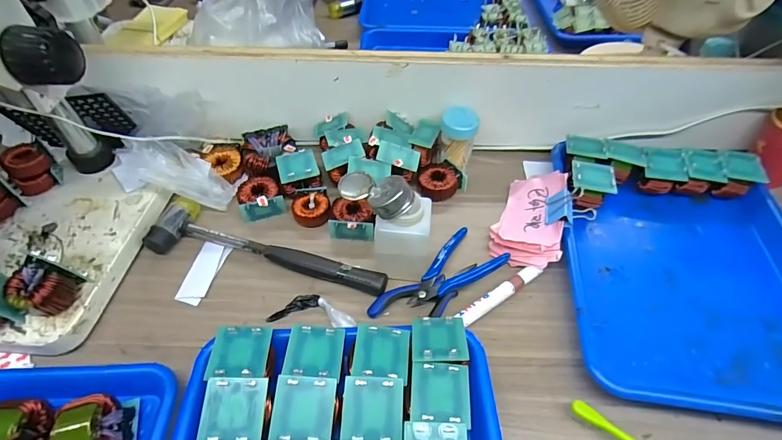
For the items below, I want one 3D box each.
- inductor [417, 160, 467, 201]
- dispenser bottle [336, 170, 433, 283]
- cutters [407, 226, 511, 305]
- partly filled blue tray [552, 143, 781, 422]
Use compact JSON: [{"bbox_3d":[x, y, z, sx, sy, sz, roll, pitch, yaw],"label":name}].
[{"bbox_3d":[0.061,-0.049,0.497,0.057,0.020,0.048,-28,58,-20],"label":"inductor"},{"bbox_3d":[-0.006,0.008,0.398,0.093,0.101,0.059,10,53,7],"label":"dispenser bottle"},{"bbox_3d":[0.063,0.053,0.415,0.113,0.014,0.061,-36,61,-25],"label":"cutters"},{"bbox_3d":[0.305,0.052,0.407,0.249,0.034,0.272,7,51,5],"label":"partly filled blue tray"}]

